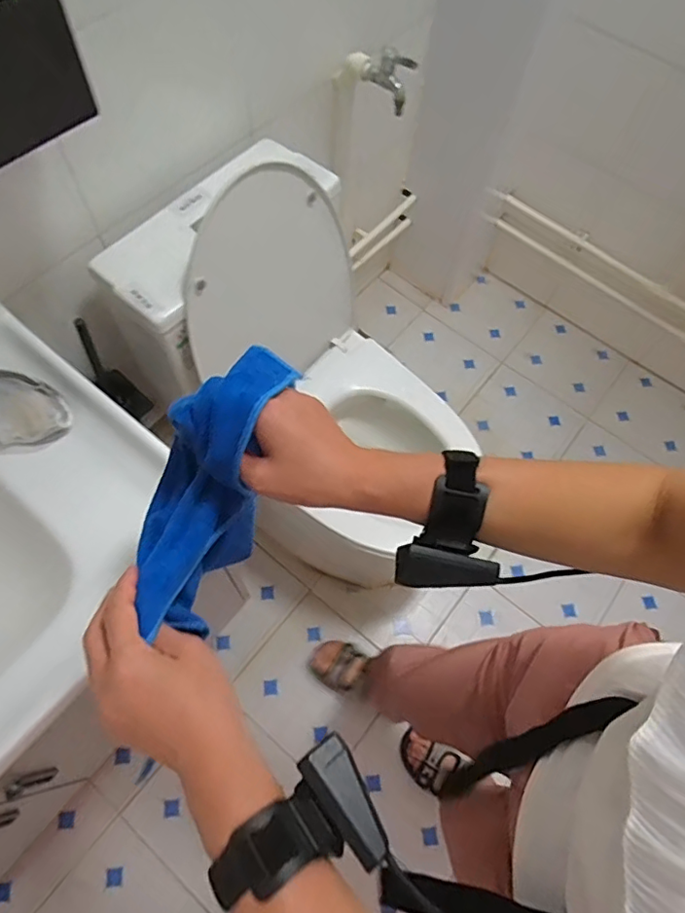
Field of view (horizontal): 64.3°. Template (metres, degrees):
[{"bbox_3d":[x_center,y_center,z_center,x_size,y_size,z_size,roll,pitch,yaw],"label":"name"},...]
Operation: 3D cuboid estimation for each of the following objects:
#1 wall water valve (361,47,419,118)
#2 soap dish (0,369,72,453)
[{"bbox_3d":[0.080,-0.657,0.943,0.091,0.082,0.039,40,68,15],"label":"wall water valve"},{"bbox_3d":[-0.421,-0.064,0.661,0.174,0.042,0.090,22,68,7],"label":"soap dish"}]

